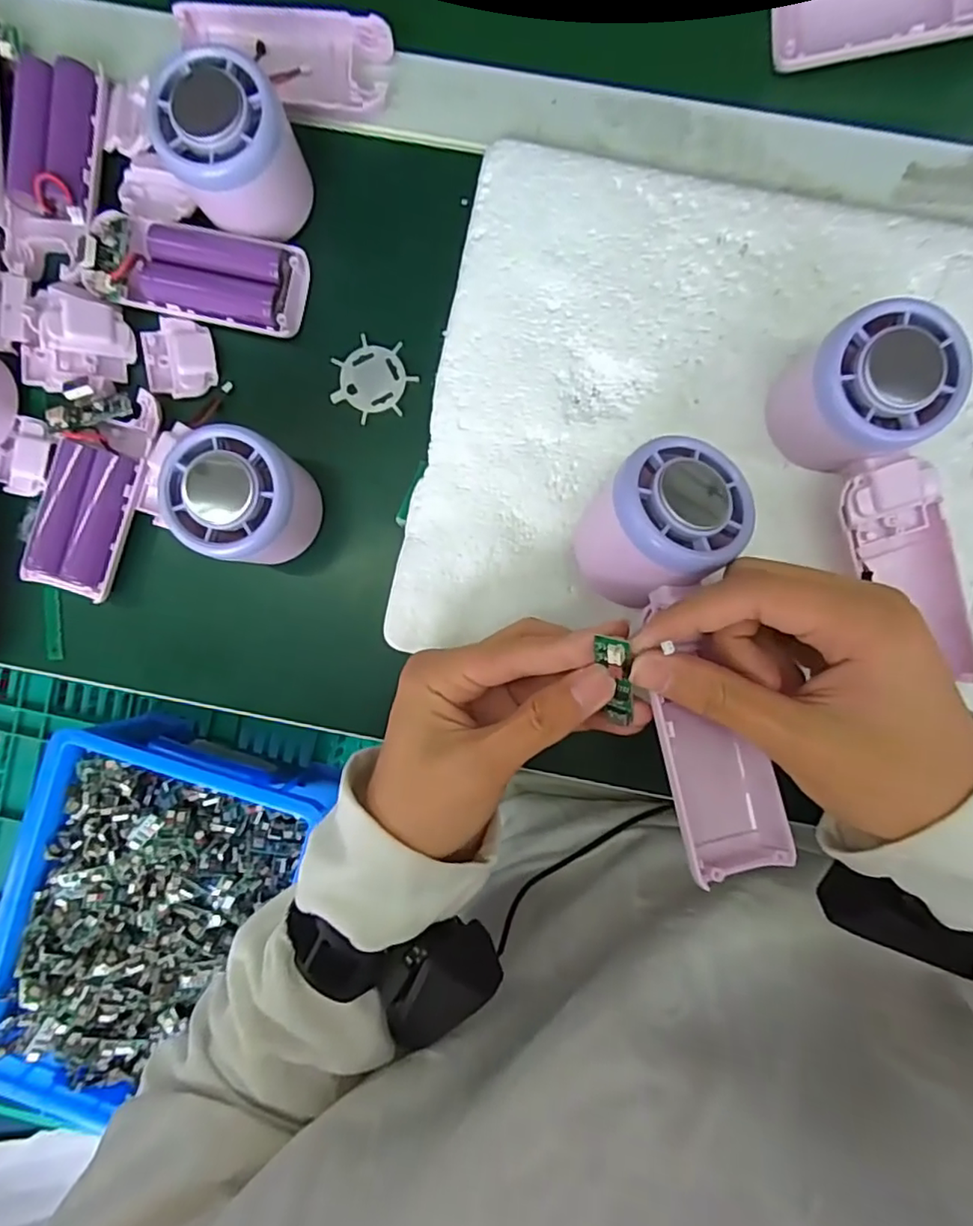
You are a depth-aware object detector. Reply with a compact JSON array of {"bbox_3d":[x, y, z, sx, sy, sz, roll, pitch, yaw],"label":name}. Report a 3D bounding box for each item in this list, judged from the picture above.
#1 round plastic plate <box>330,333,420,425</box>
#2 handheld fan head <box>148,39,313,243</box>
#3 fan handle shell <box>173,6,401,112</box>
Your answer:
[{"bbox_3d":[-0.057,-0.117,0.298,0.039,0.004,0.039,0,90,2],"label":"round plastic plate"},{"bbox_3d":[-0.113,-0.209,0.267,0.053,0.043,0.055,-3,90,2],"label":"handheld fan head"},{"bbox_3d":[-0.097,-0.269,0.292,0.100,0.011,0.049,2,90,2],"label":"fan handle shell"}]

